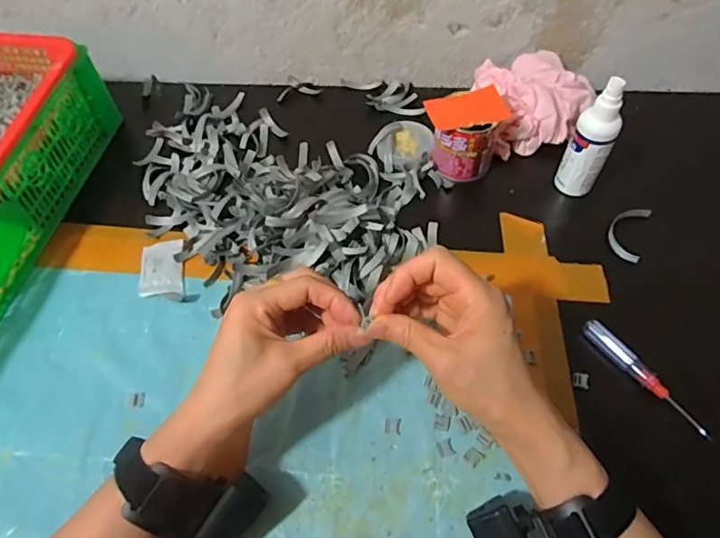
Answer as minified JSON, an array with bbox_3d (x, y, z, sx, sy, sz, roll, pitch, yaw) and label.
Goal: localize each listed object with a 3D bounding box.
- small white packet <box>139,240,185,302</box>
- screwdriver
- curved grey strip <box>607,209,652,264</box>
[{"bbox_3d":[-0.193,0.002,0.498,0.039,0.007,0.069,-12,56,-6],"label":"small white packet"},{"bbox_3d":[0.235,0.088,0.425,0.013,0.019,0.118,-27,59,-16],"label":"screwdriver"},{"bbox_3d":[0.271,-0.037,0.518,0.032,0.014,0.079,23,59,17],"label":"curved grey strip"}]

